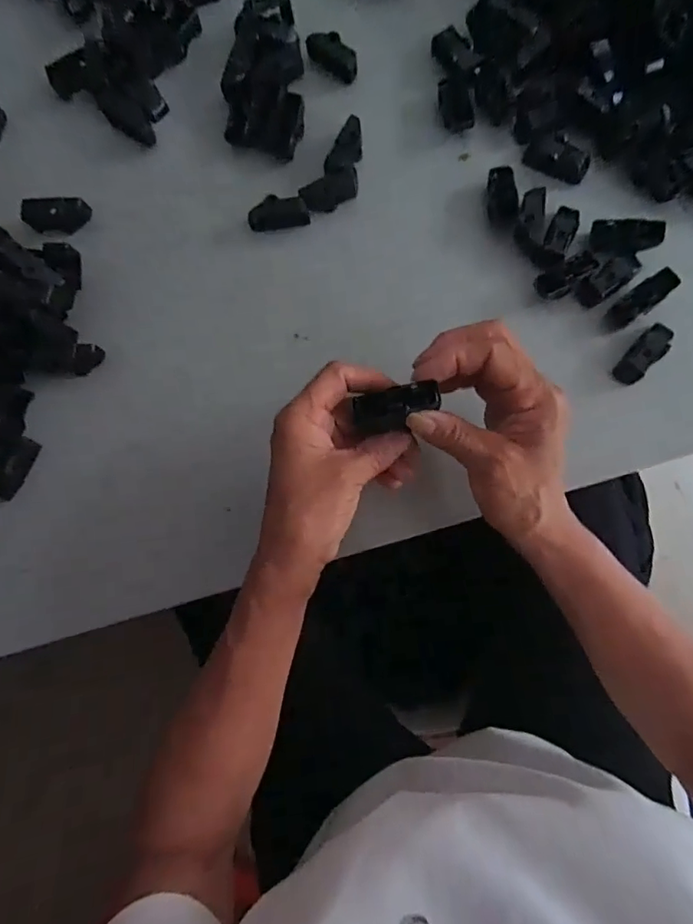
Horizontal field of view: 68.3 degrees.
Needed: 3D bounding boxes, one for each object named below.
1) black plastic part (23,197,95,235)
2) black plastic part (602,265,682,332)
[{"bbox_3d":[-0.232,-0.196,0.406,0.051,0.013,0.028,7,83,7],"label":"black plastic part"},{"bbox_3d":[0.203,-0.111,0.350,0.052,0.012,0.017,-40,82,15],"label":"black plastic part"}]

